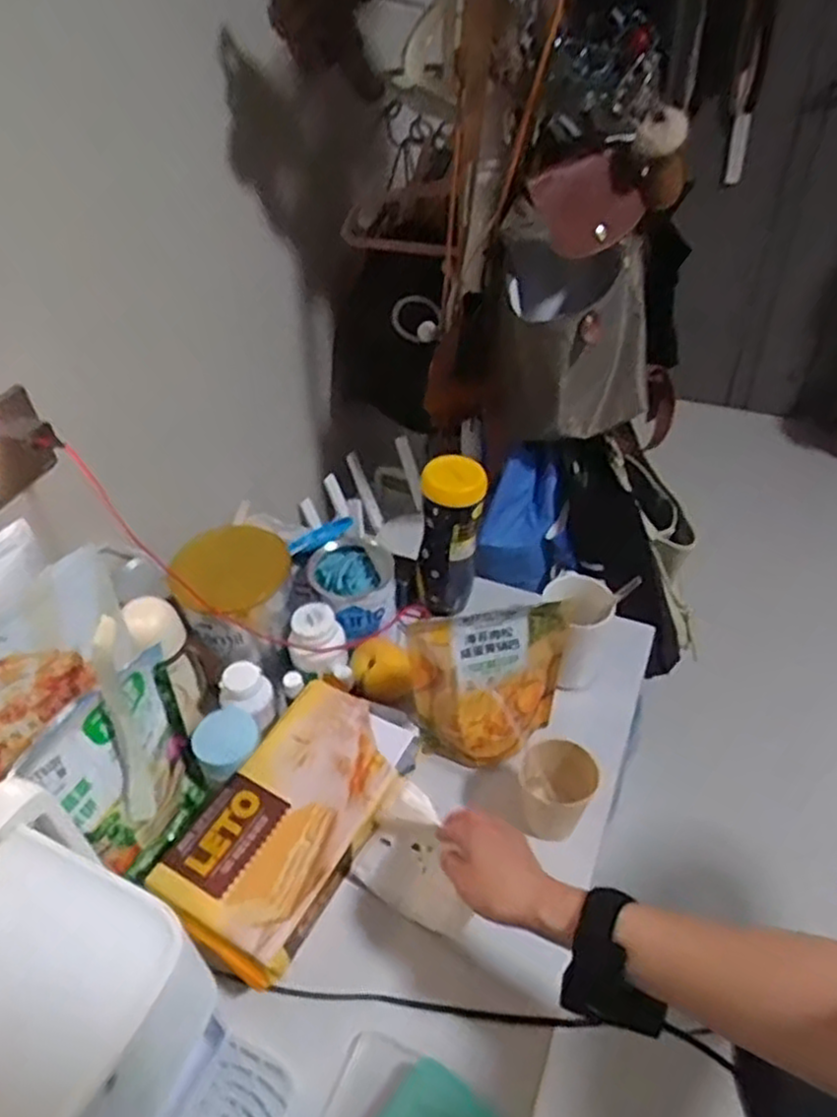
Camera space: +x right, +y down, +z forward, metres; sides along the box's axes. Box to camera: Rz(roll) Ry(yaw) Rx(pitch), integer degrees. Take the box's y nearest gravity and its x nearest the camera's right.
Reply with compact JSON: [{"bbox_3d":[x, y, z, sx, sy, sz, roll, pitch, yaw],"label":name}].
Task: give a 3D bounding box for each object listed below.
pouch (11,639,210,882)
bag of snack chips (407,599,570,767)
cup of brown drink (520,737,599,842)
[{"bbox_3d":[-0.257,0.194,0.692,0.058,0.199,0.136,25,49,28],"label":"pouch"},{"bbox_3d":[0.076,0.132,0.763,0.159,0.183,0.050,-9,42,-7],"label":"bag of snack chips"},{"bbox_3d":[0.136,0.227,0.737,0.067,0.078,0.065,-2,42,2],"label":"cup of brown drink"}]

